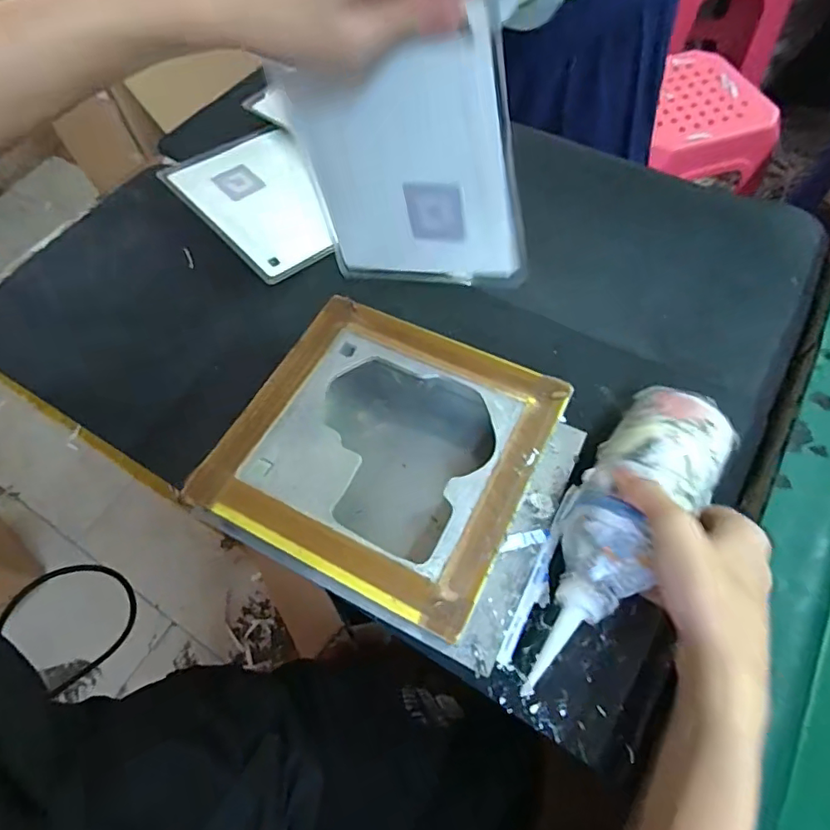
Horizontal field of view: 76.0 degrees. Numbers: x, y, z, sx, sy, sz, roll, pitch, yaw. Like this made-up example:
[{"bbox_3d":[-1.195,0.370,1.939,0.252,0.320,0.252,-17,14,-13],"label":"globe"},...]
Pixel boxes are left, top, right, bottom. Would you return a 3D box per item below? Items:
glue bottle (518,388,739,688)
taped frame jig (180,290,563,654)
[{"bbox_3d":[0.134,0.076,0.350,0.067,0.059,0.214,33,75,18],"label":"glue bottle"},{"bbox_3d":[-0.021,0.030,0.407,0.207,0.067,0.198,24,66,14],"label":"taped frame jig"}]

